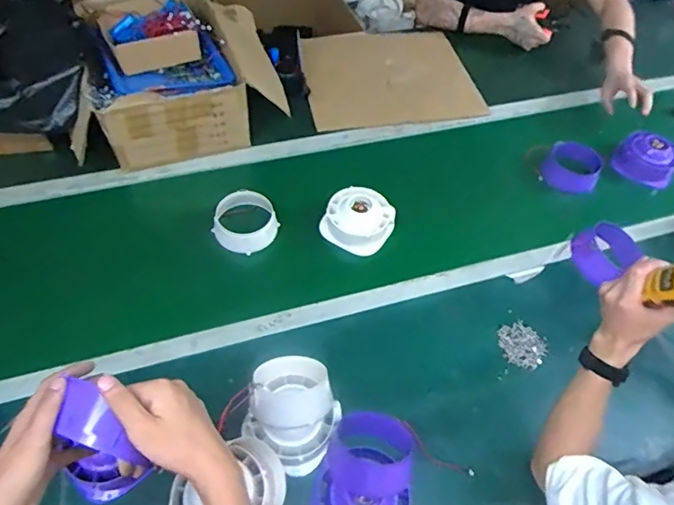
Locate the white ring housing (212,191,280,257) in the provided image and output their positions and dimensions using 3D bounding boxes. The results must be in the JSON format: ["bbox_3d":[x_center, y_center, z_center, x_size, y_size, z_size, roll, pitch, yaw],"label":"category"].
[{"bbox_3d":[-0.191,-0.060,1.031,0.128,0.062,0.143,-15,57,-14],"label":"white ring housing"}]

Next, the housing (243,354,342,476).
[{"bbox_3d":[-0.068,0.239,0.766,0.144,0.089,0.138,2,54,-2],"label":"housing"}]

